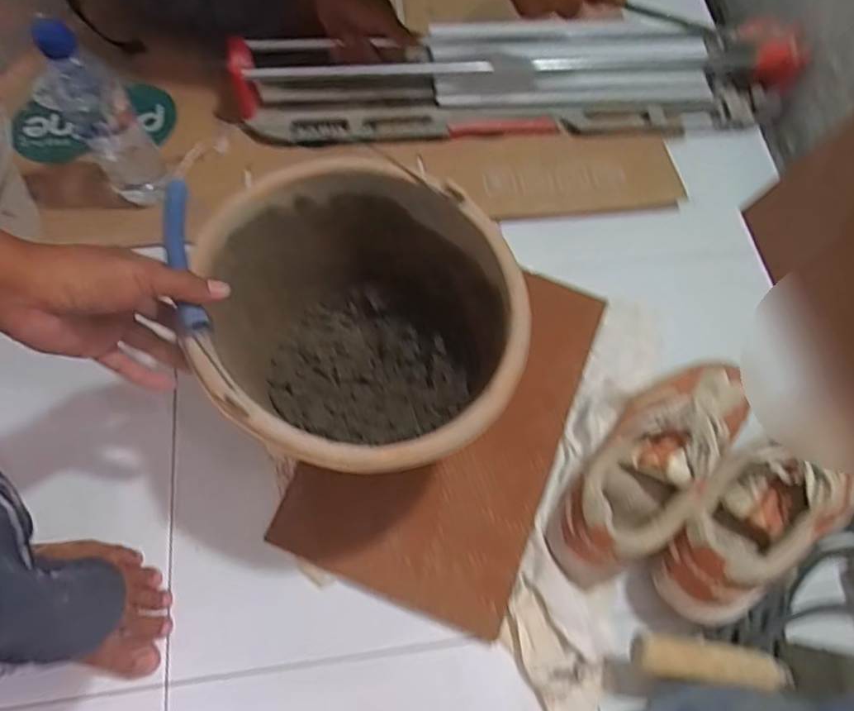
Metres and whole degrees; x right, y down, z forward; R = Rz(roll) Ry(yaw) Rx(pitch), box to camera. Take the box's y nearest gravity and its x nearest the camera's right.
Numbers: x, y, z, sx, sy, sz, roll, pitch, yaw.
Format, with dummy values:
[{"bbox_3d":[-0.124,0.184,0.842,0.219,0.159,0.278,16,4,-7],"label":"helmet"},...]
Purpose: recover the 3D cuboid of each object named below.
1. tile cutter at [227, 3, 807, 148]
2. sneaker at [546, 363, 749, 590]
[{"bbox_3d":[0.124,-0.376,0.800,0.711,0.084,0.143,-4,69,-4],"label":"tile cutter"},{"bbox_3d":[0.231,0.104,0.598,0.099,0.107,0.279,40,72,12],"label":"sneaker"}]

